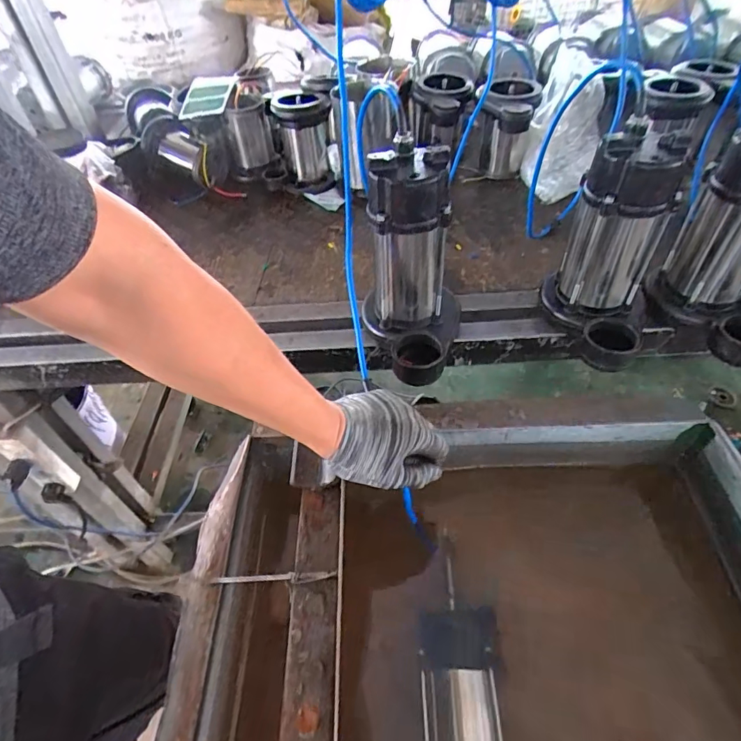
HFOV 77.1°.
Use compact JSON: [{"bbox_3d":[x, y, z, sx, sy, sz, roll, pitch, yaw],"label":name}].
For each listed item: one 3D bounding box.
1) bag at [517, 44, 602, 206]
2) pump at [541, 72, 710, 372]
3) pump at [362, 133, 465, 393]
[{"bbox_3d":[0.372,-0.461,0.891,0.134,0.275,0.082,11,11,14],"label":"bag"},{"bbox_3d":[0.295,-0.159,0.572,0.121,0.244,0.205,16,51,18],"label":"pump"},{"bbox_3d":[0.050,-0.114,0.550,0.123,0.226,0.165,-3,48,2],"label":"pump"}]

